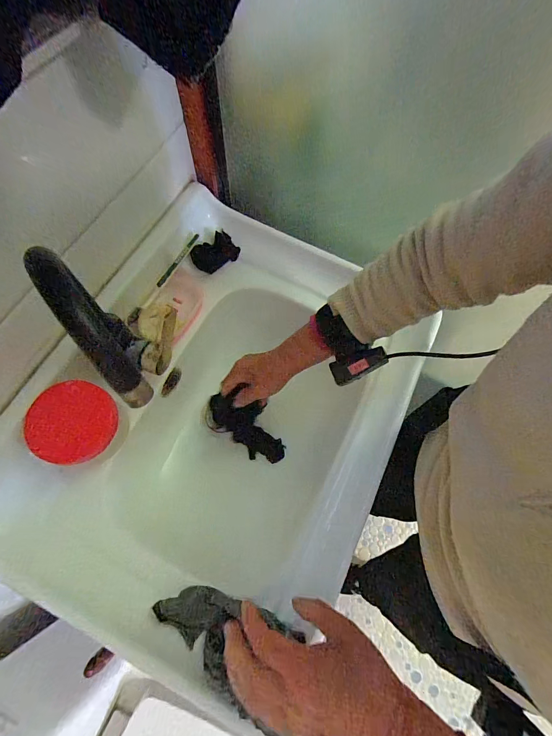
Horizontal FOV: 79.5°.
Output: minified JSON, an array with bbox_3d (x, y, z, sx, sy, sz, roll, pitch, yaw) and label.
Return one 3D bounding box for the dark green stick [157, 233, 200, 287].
[{"bbox_3d":[-0.160,-0.177,0.543,0.007,0.008,0.111,28,71,8],"label":"dark green stick"}]

